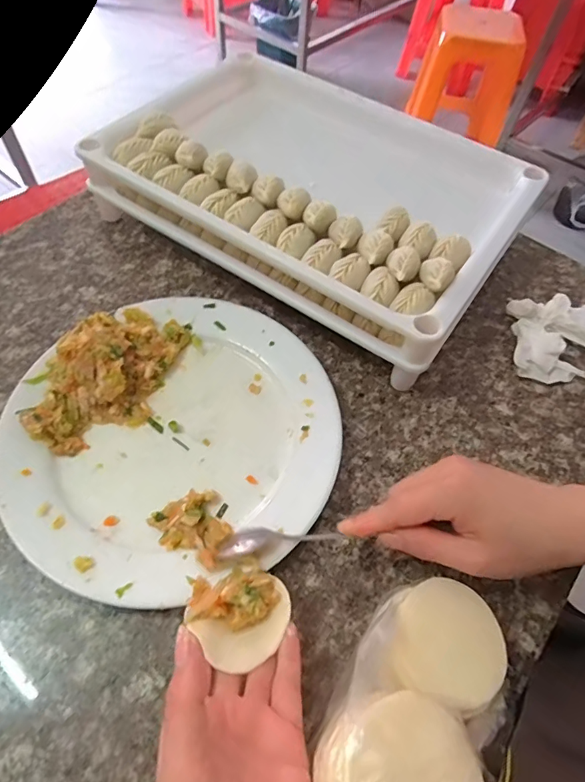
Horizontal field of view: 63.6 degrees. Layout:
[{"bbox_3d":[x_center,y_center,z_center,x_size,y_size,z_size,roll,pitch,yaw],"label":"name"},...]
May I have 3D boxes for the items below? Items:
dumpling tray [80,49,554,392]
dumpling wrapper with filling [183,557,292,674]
[{"bbox_3d":[0.022,-0.192,0.476,0.359,0.094,0.251,31,61,17],"label":"dumpling tray"},{"bbox_3d":[-0.031,0.132,0.282,0.058,0.014,0.057,1,57,-2],"label":"dumpling wrapper with filling"}]

